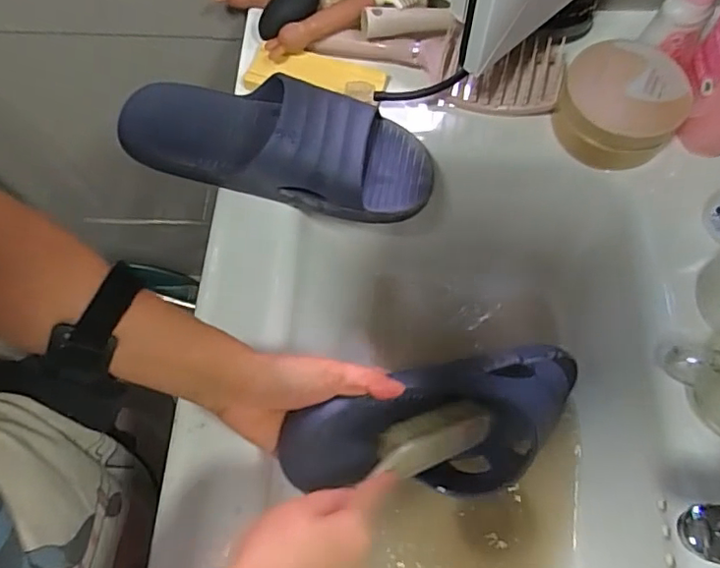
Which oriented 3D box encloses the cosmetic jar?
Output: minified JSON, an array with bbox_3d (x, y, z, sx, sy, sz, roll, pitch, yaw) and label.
[{"bbox_3d":[0.233,-0.162,0.502,0.100,0.059,0.098,-1,68,1],"label":"cosmetic jar"}]

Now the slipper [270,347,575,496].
[{"bbox_3d":[0.068,0.109,0.437,0.266,0.101,0.082,1,32,-18],"label":"slipper"}]

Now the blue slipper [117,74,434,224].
[{"bbox_3d":[-0.074,-0.132,0.478,0.278,0.071,0.105,8,68,5],"label":"blue slipper"}]

